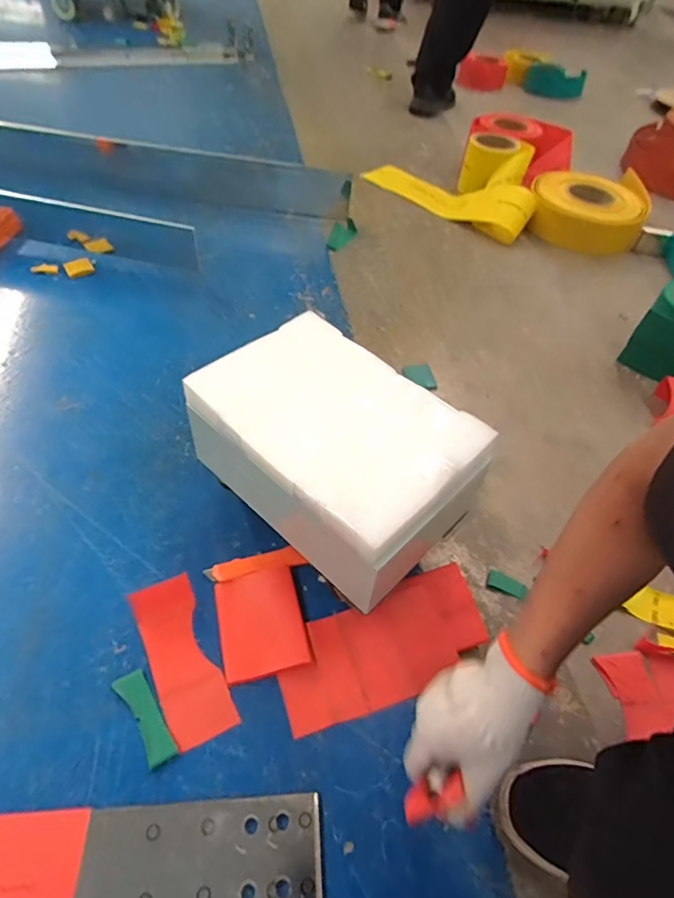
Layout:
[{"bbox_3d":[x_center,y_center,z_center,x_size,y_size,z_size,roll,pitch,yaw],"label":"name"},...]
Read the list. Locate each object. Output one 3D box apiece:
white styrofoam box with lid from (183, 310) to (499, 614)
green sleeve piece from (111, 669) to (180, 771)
[{"bbox_3d":[-0.003,0.009,0.596,0.317,0.128,0.226,38,57,24],"label":"white styrofoam box with lid"},{"bbox_3d":[-0.203,0.284,0.543,0.030,0.008,0.101,-28,58,-25],"label":"green sleeve piece"}]

